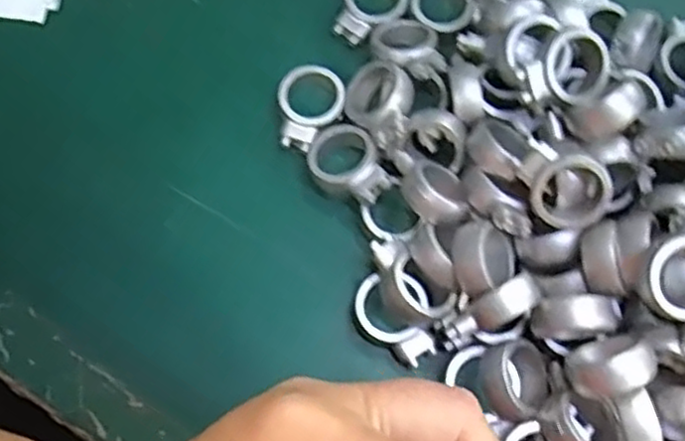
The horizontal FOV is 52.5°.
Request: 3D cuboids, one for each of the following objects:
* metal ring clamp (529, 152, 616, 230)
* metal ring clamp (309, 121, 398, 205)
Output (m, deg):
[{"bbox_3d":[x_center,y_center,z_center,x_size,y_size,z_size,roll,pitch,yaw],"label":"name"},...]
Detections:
[{"bbox_3d":[0.076,-0.009,0.230,0.024,0.012,0.024,-42,79,-11],"label":"metal ring clamp"},{"bbox_3d":[0.002,-0.020,0.260,0.023,0.018,0.035,-37,78,-10],"label":"metal ring clamp"}]

